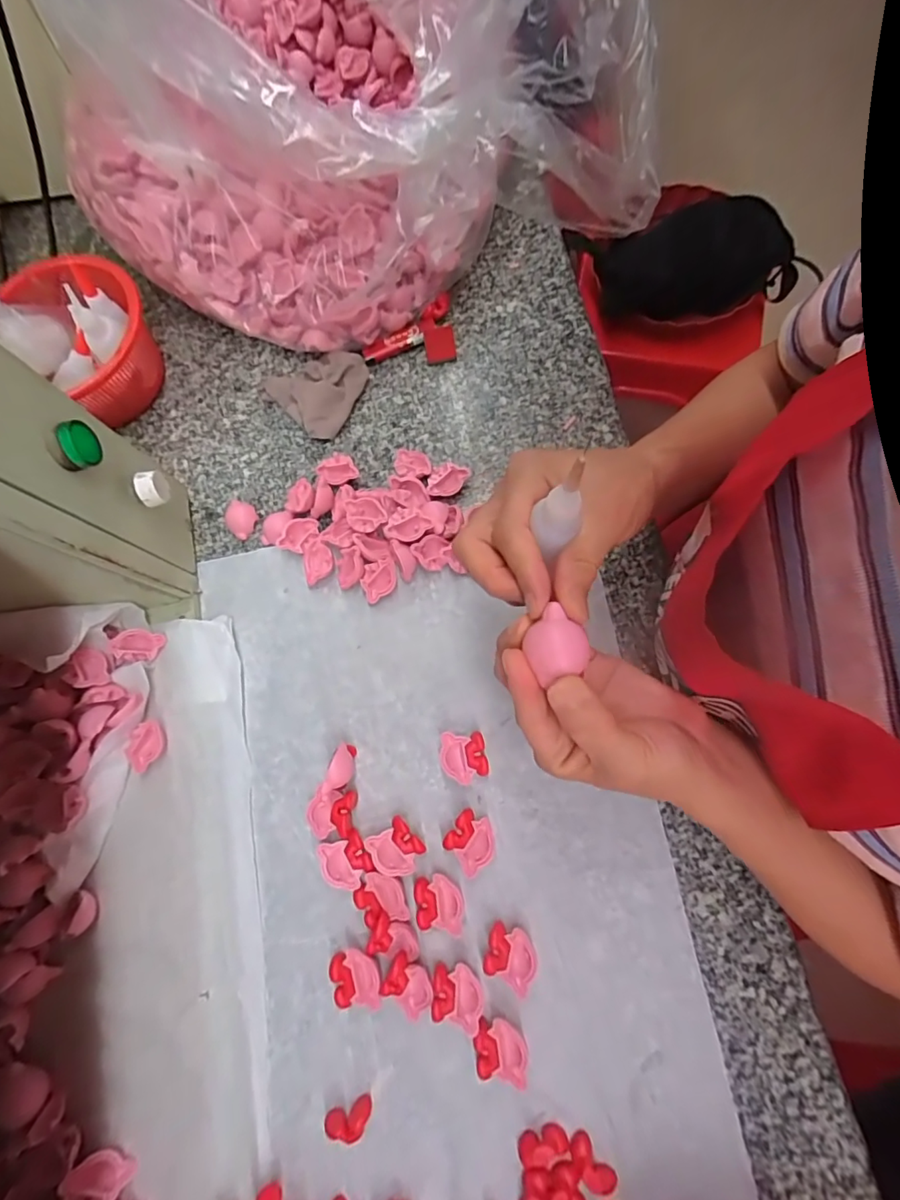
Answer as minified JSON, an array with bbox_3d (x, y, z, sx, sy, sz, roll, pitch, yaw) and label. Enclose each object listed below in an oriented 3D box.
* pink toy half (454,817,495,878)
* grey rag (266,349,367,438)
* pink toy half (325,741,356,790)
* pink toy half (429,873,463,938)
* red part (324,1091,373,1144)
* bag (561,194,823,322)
[{"bbox_3d":[0.019,0.174,0.354,0.022,0.015,0.036,30,79,12],"label":"pink toy half"},{"bbox_3d":[-0.127,-0.196,0.457,0.082,0.016,0.079,24,78,10],"label":"grey rag"},{"bbox_3d":[-0.079,0.123,0.372,0.018,0.028,0.031,7,76,7],"label":"pink toy half"},{"bbox_3d":[-0.002,0.210,0.347,0.021,0.010,0.037,-9,74,2],"label":"pink toy half"},{"bbox_3d":[-0.065,0.337,0.324,0.031,0.013,0.015,-25,74,-2],"label":"red part"},{"bbox_3d":[0.330,-0.465,0.690,0.311,0.088,0.117,1,75,0],"label":"bag"}]

